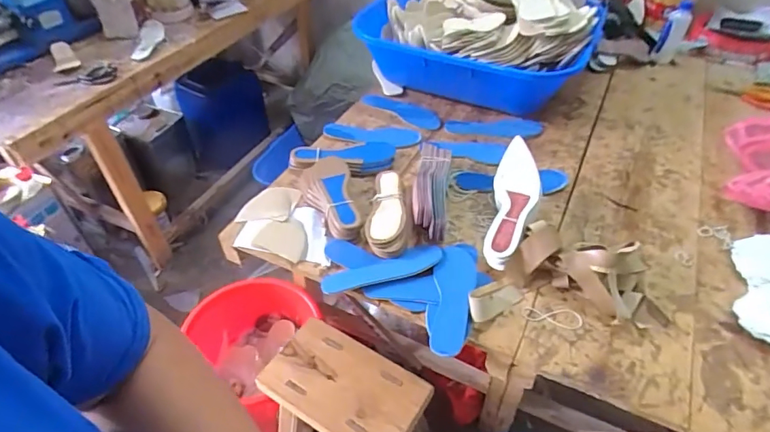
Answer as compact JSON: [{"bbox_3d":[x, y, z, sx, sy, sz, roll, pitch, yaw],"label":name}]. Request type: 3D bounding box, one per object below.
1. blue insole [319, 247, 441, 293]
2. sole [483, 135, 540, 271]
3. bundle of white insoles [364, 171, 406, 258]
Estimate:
[{"bbox_3d":[-0.002,0.098,0.856,0.221,0.019,0.060,-13,46,-12],"label":"blue insole"},{"bbox_3d":[0.242,-0.020,0.897,0.083,0.089,0.246,11,62,12],"label":"sole"},{"bbox_3d":[0.007,-0.008,0.950,0.072,0.047,0.218,4,45,5],"label":"bundle of white insoles"}]

